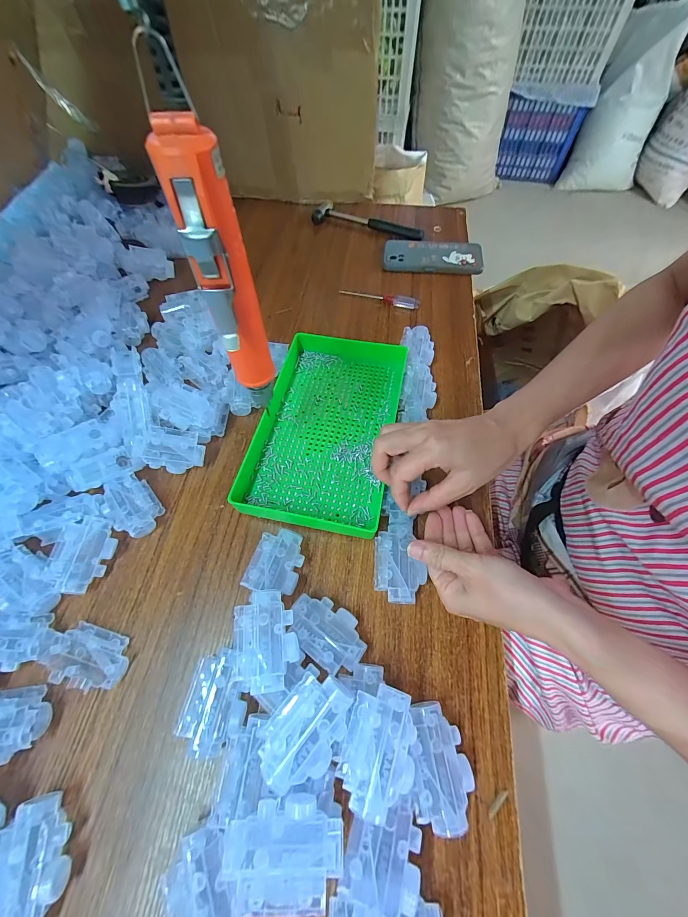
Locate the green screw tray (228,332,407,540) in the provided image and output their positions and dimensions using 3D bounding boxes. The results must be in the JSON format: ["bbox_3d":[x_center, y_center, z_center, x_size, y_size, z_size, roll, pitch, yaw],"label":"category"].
[{"bbox_3d":[-0.020,-0.042,0.389,0.156,0.035,0.249,10,61,7],"label":"green screw tray"}]

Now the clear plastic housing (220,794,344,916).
[{"bbox_3d":[-0.036,0.235,0.199,0.068,0.018,0.043,-3,60,-1],"label":"clear plastic housing"}]

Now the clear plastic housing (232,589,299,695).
[{"bbox_3d":[-0.063,0.146,0.267,0.049,0.025,0.069,-1,54,-13],"label":"clear plastic housing"}]

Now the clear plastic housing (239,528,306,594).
[{"bbox_3d":[-0.062,0.098,0.317,0.044,0.027,0.058,12,61,8],"label":"clear plastic housing"}]

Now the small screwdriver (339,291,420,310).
[{"bbox_3d":[0.055,-0.256,0.526,0.127,0.016,0.018,16,62,10],"label":"small screwdriver"}]

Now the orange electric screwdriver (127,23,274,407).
[{"bbox_3d":[-0.074,-0.110,0.216,0.031,0.189,0.029,-14,61,-7],"label":"orange electric screwdriver"}]

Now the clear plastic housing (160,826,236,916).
[{"bbox_3d":[-0.088,0.281,0.212,0.039,0.028,0.068,-22,63,-11],"label":"clear plastic housing"}]

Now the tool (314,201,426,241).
[{"bbox_3d":[0.044,-0.438,0.623,0.214,0.026,0.051,22,63,13],"label":"tool"}]

